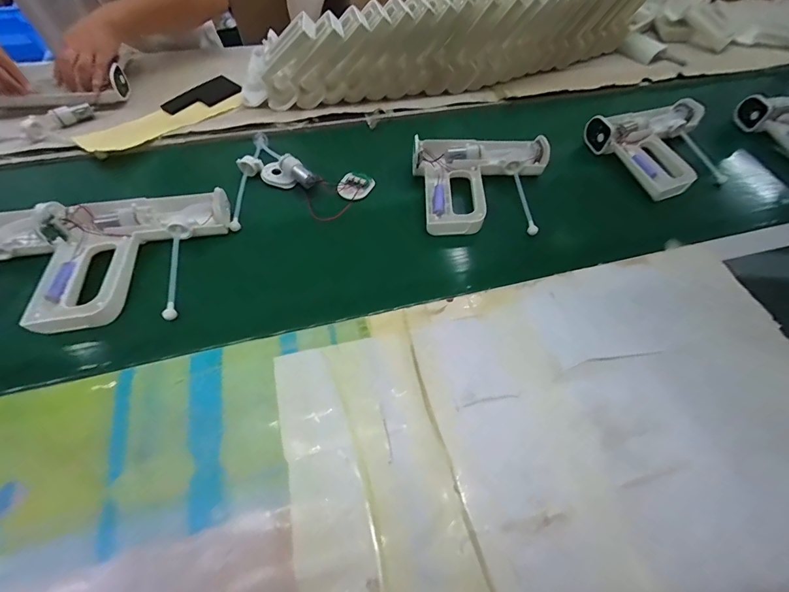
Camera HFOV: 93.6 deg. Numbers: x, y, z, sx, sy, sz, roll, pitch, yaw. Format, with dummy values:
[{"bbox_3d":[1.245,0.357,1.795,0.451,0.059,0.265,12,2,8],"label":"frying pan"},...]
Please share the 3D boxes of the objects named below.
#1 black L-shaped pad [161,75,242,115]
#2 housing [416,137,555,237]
[{"bbox_3d":[-0.365,-0.377,0.701,0.075,0.004,0.136,39,67,19],"label":"black L-shaped pad"},{"bbox_3d":[0.140,-0.178,0.558,0.209,0.032,0.177,-2,54,-5],"label":"housing"}]

